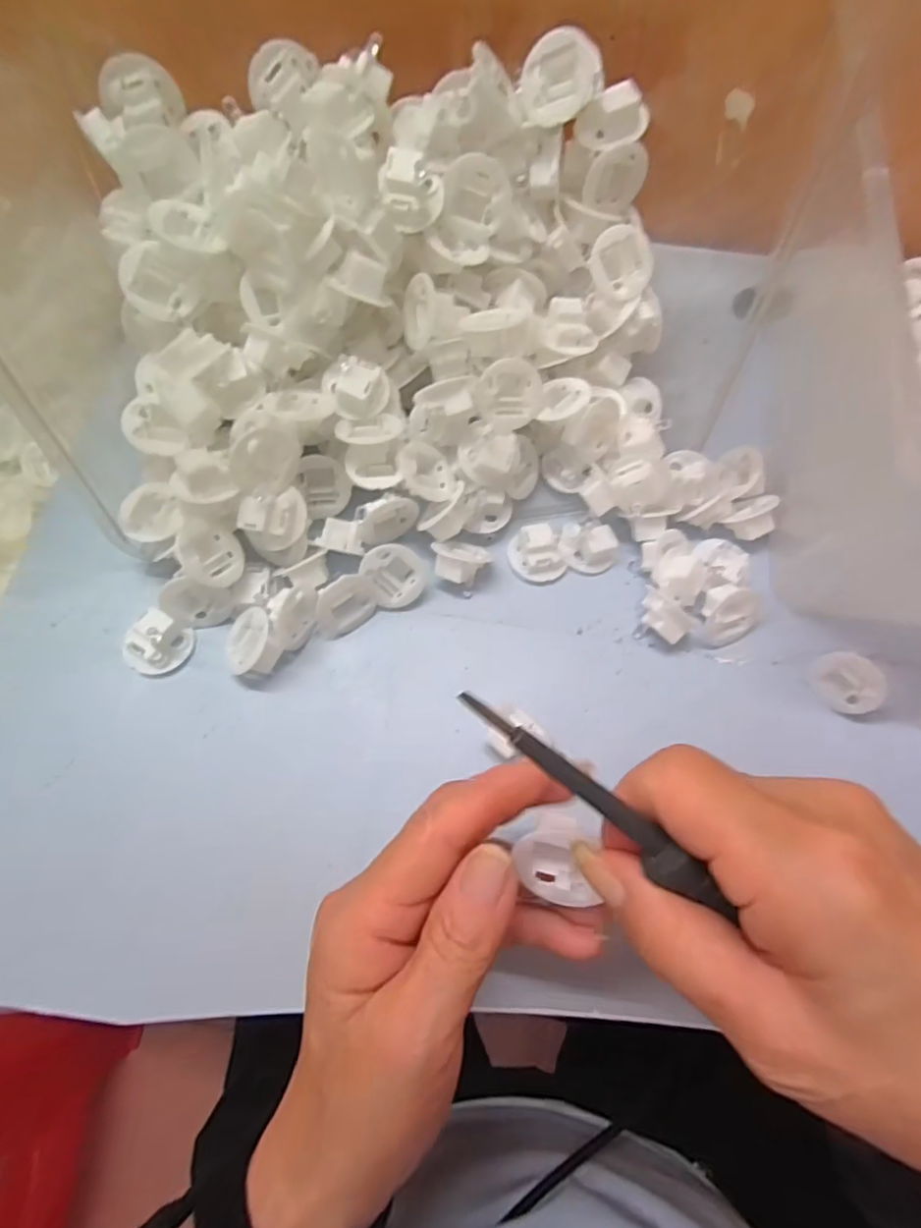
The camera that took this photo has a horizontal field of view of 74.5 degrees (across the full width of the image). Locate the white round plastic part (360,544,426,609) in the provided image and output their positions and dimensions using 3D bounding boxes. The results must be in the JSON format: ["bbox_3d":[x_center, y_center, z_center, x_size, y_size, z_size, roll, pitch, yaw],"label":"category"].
[{"bbox_3d":[-0.034,-0.021,0.310,0.029,0.034,0.016,-29,29,-9],"label":"white round plastic part"}]

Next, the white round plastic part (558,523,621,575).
[{"bbox_3d":[0.069,-0.037,0.324,0.031,0.017,0.026,21,70,7],"label":"white round plastic part"}]

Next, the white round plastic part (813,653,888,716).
[{"bbox_3d":[0.192,0.033,0.297,0.011,0.031,0.030,-21,73,-36],"label":"white round plastic part"}]

